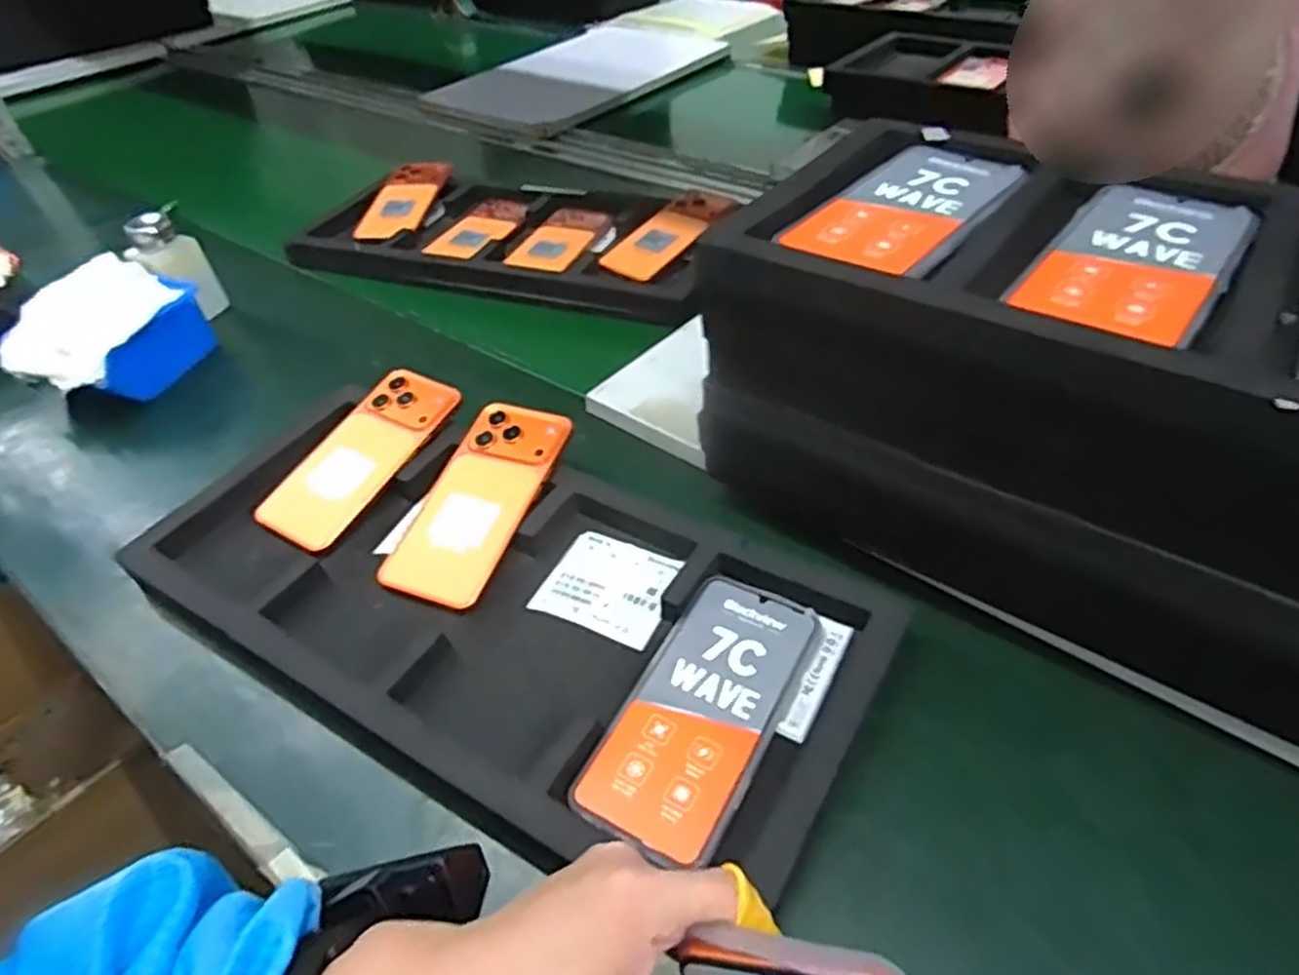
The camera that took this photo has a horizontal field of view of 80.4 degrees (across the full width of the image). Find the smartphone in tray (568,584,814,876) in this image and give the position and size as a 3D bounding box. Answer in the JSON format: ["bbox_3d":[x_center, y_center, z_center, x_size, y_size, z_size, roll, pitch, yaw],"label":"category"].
[{"bbox_3d":[0.029,0.120,0.426,0.077,0.011,0.162,20,48,23],"label":"smartphone in tray"}]

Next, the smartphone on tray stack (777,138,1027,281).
[{"bbox_3d":[0.151,-0.163,0.443,0.083,0.008,0.160,29,53,30],"label":"smartphone on tray stack"}]

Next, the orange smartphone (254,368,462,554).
[{"bbox_3d":[-0.219,-0.025,0.589,0.080,0.011,0.167,25,64,27],"label":"orange smartphone"}]

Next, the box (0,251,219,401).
[{"bbox_3d":[-0.498,-0.143,0.705,0.113,0.078,0.139,15,47,18],"label":"box"}]

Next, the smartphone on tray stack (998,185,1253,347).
[{"bbox_3d":[0.245,-0.115,0.385,0.078,0.006,0.151,29,52,29],"label":"smartphone on tray stack"}]

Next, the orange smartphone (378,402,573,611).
[{"bbox_3d":[-0.120,0.007,0.543,0.080,0.012,0.164,15,59,19],"label":"orange smartphone"}]

